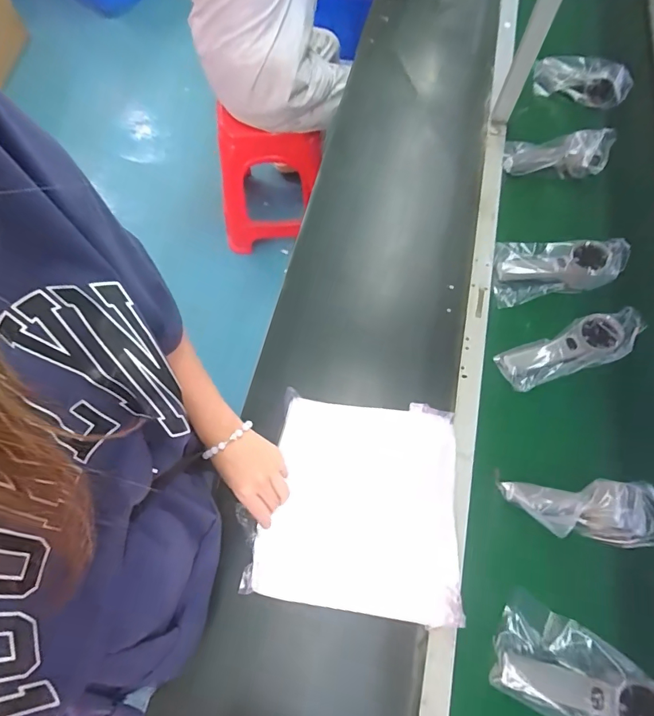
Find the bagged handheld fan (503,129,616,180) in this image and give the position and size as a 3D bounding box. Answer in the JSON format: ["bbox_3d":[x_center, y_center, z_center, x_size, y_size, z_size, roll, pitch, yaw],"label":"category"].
[{"bbox_3d":[0.423,-0.376,0.783,0.174,0.059,0.070,5,66,18],"label":"bagged handheld fan"}]

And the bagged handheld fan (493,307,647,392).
[{"bbox_3d":[0.349,-0.013,0.612,0.190,0.040,0.069,-22,68,11],"label":"bagged handheld fan"}]

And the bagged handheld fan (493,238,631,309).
[{"bbox_3d":[0.369,-0.141,0.680,0.186,0.051,0.097,-7,66,18],"label":"bagged handheld fan"}]

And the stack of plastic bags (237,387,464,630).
[{"bbox_3d":[0.041,0.190,0.563,0.254,0.033,0.255,5,69,8],"label":"stack of plastic bags"}]

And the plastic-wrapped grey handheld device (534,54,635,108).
[{"bbox_3d":[0.520,-0.572,0.861,0.182,0.062,0.069,21,68,8],"label":"plastic-wrapped grey handheld device"}]

